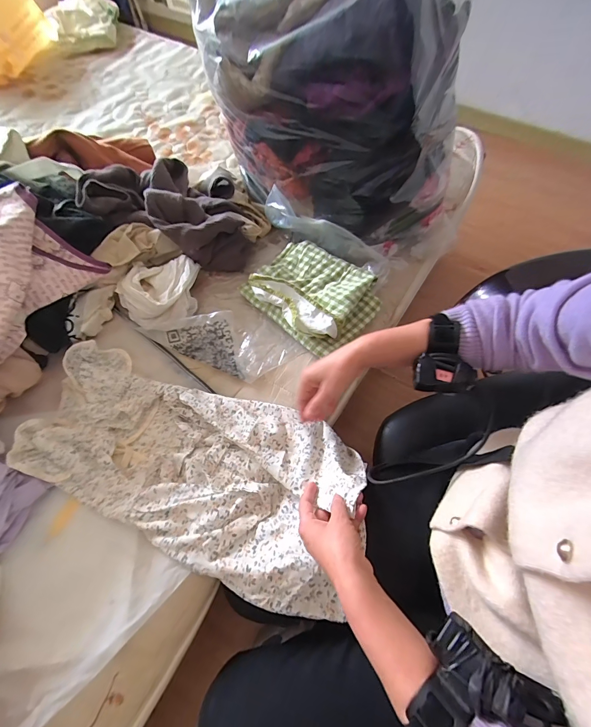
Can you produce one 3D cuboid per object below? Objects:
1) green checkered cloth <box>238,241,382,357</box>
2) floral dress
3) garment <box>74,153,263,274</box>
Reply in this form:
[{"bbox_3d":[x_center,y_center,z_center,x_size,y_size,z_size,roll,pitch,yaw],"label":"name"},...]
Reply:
[{"bbox_3d":[0.029,-0.145,0.657,0.187,0.066,0.252,-42,70,-18],"label":"green checkered cloth"},{"bbox_3d":[-0.173,0.141,0.532,0.547,0.063,0.256,20,66,13],"label":"floral dress"},{"bbox_3d":[-0.254,-0.351,0.743,0.334,0.133,0.239,15,64,8],"label":"garment"}]

